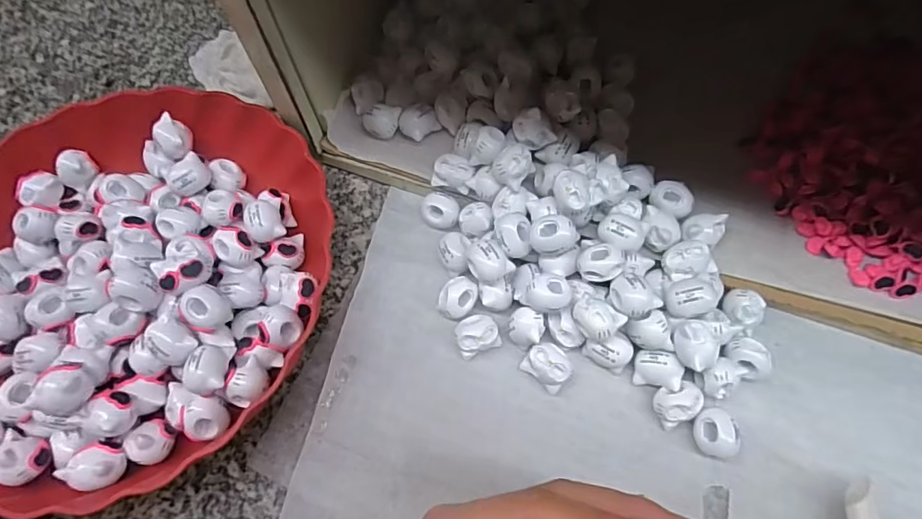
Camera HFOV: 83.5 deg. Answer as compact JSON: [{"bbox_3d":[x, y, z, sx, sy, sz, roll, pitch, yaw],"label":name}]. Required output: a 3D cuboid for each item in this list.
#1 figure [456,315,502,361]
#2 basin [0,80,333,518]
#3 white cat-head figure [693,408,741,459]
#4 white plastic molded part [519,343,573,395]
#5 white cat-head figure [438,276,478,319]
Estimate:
[{"bbox_3d":[0.009,0.043,0.298,0.024,0.018,0.020,-22,67,-7],"label":"figure"},{"bbox_3d":[-0.198,0.009,0.308,0.239,0.061,0.241,-1,66,2],"label":"basin"},{"bbox_3d":[0.133,0.092,0.273,0.019,0.019,0.024,-9,66,-1],"label":"white cat-head figure"},{"bbox_3d":[0.049,0.059,0.288,0.025,0.016,0.021,38,73,17],"label":"white plastic molded part"},{"bbox_3d":[-0.001,0.024,0.308,0.019,0.021,0.024,42,74,18],"label":"white cat-head figure"}]

